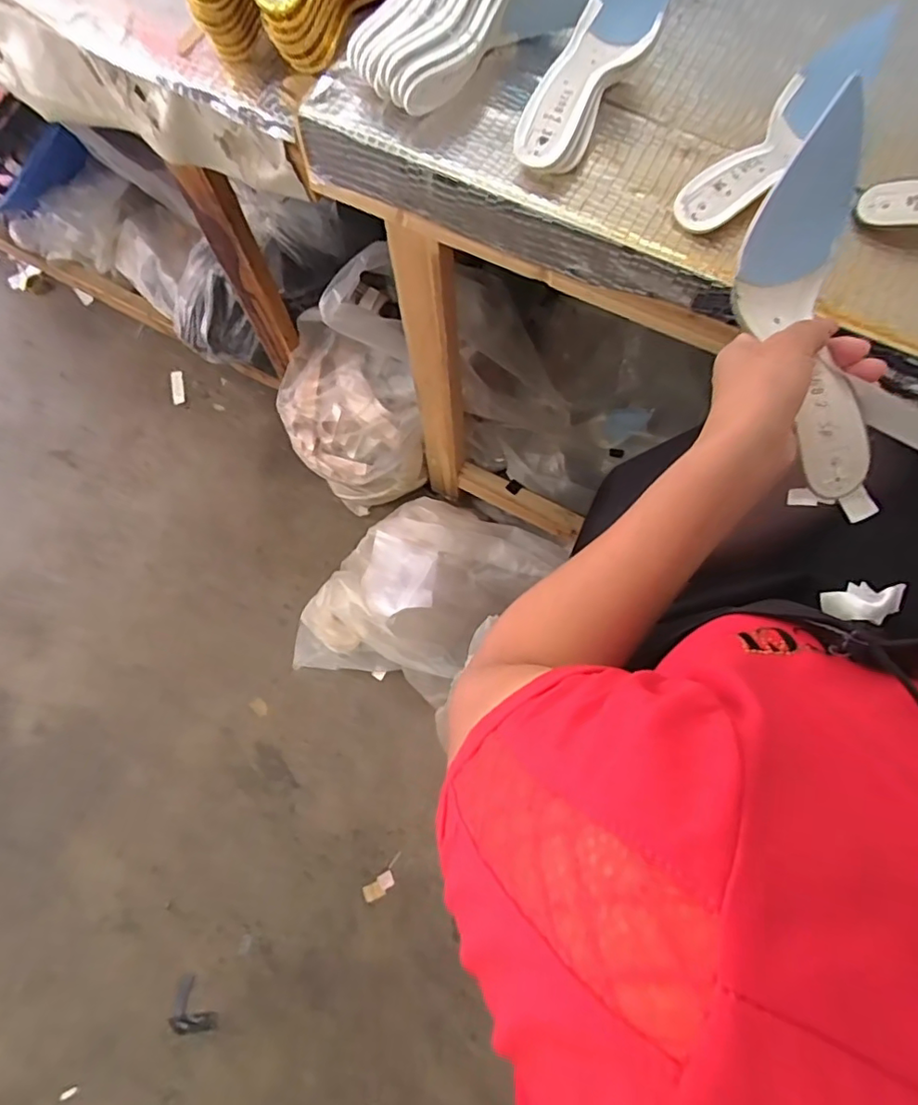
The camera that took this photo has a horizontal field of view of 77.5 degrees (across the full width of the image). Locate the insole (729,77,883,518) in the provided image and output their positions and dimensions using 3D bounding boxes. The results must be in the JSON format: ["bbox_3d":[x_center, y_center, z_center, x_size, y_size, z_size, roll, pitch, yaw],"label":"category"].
[{"bbox_3d":[0.229,-0.147,0.363,0.067,0.074,0.231,-10,92,-4],"label":"insole"}]

